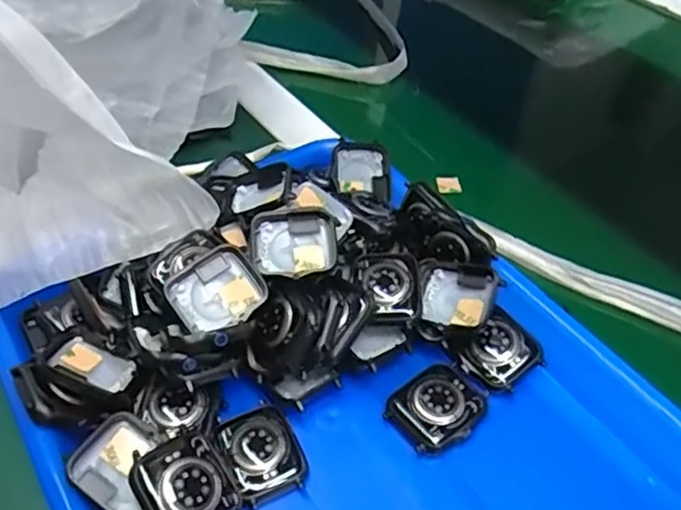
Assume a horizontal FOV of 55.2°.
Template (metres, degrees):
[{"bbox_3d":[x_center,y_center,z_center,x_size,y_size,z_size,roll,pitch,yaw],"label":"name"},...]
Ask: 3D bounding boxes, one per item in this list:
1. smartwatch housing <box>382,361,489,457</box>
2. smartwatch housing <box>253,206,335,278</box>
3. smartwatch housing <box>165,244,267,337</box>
[{"bbox_3d":[0.048,0.074,0.320,0.045,0.013,0.038,-29,54,-26],"label":"smartwatch housing"},{"bbox_3d":[-0.023,-0.006,0.335,0.043,0.010,0.039,-5,70,-7],"label":"smartwatch housing"},{"bbox_3d":[-0.060,0.018,0.317,0.043,0.007,0.036,-38,85,-20],"label":"smartwatch housing"}]

